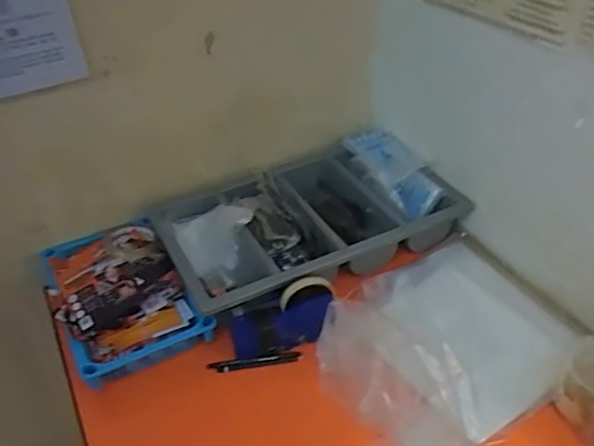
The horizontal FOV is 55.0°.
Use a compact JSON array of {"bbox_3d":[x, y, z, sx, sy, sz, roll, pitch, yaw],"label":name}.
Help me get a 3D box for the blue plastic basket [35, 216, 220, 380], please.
[{"bbox_3d":[-0.287,0.112,0.914,0.195,0.058,0.322,-22,42,-22],"label":"blue plastic basket"}]

